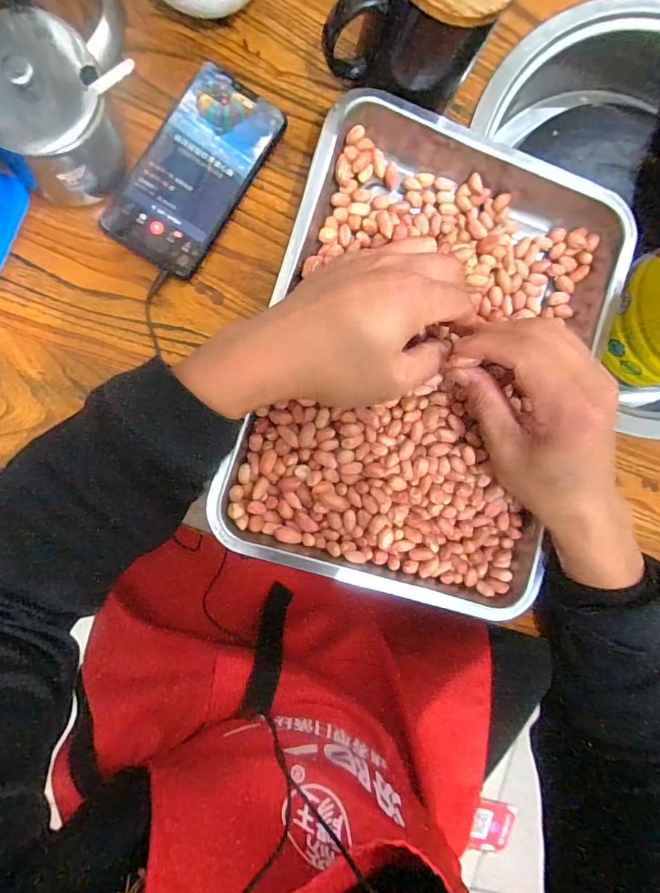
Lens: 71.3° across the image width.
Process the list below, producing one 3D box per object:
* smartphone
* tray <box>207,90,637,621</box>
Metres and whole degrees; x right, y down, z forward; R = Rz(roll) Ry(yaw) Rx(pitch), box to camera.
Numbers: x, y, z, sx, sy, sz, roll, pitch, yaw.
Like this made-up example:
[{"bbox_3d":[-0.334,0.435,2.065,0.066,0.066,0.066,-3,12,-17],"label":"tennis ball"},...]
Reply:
[{"bbox_3d":[-0.100,-0.207,0.345,0.072,0.010,0.152,30,85,-8],"label":"smartphone"},{"bbox_3d":[0.080,-0.072,0.351,0.249,0.042,0.363,17,84,-7],"label":"tray"}]

